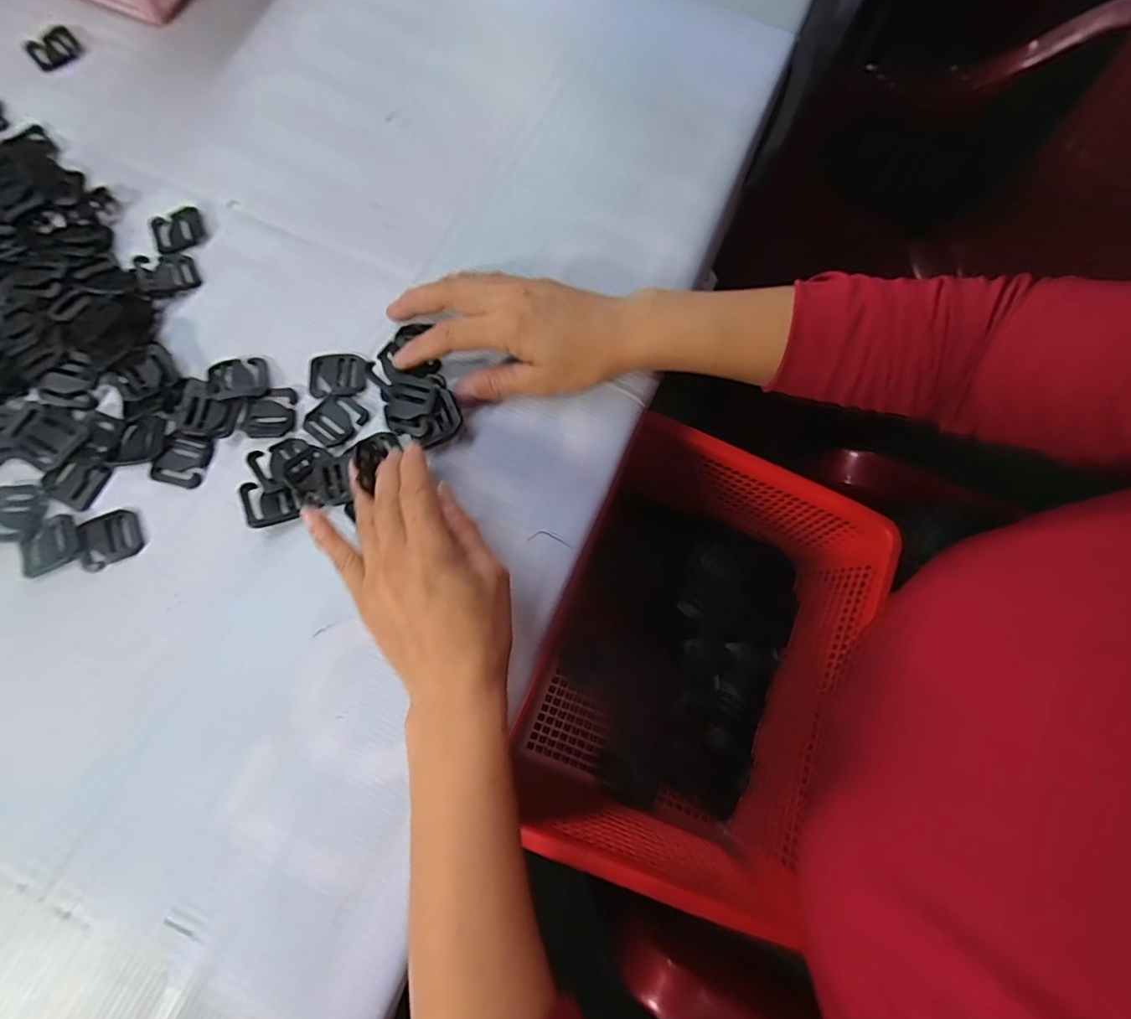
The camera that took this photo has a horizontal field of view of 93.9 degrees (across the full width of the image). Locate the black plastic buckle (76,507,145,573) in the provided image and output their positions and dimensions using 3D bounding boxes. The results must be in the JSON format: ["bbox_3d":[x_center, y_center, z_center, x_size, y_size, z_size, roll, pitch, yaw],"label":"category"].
[{"bbox_3d":[-0.271,0.017,0.313,0.035,0.004,0.030,-26,78,-7],"label":"black plastic buckle"}]

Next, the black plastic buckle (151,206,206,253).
[{"bbox_3d":[-0.268,-0.193,0.366,0.032,0.004,0.031,-22,78,-7],"label":"black plastic buckle"}]

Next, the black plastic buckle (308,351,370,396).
[{"bbox_3d":[-0.148,-0.088,0.343,0.035,0.004,0.031,-8,76,-3],"label":"black plastic buckle"}]

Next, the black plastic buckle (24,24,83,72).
[{"bbox_3d":[-0.386,-0.348,0.398,0.035,0.005,0.030,-41,81,-10],"label":"black plastic buckle"}]

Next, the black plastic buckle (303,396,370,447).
[{"bbox_3d":[-0.146,-0.057,0.335,0.029,0.005,0.033,36,78,7],"label":"black plastic buckle"}]

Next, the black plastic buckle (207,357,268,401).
[{"bbox_3d":[-0.210,-0.084,0.338,0.035,0.009,0.029,-15,77,-5],"label":"black plastic buckle"}]

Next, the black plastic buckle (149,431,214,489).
[{"bbox_3d":[-0.236,-0.031,0.325,0.028,0.004,0.033,16,76,2],"label":"black plastic buckle"}]

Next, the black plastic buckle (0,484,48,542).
[{"bbox_3d":[-0.328,0.002,0.314,0.032,0.004,0.035,4,76,0],"label":"black plastic buckle"}]

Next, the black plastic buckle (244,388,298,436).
[{"bbox_3d":[-0.187,-0.062,0.336,0.029,0.004,0.033,2,76,-1],"label":"black plastic buckle"}]

